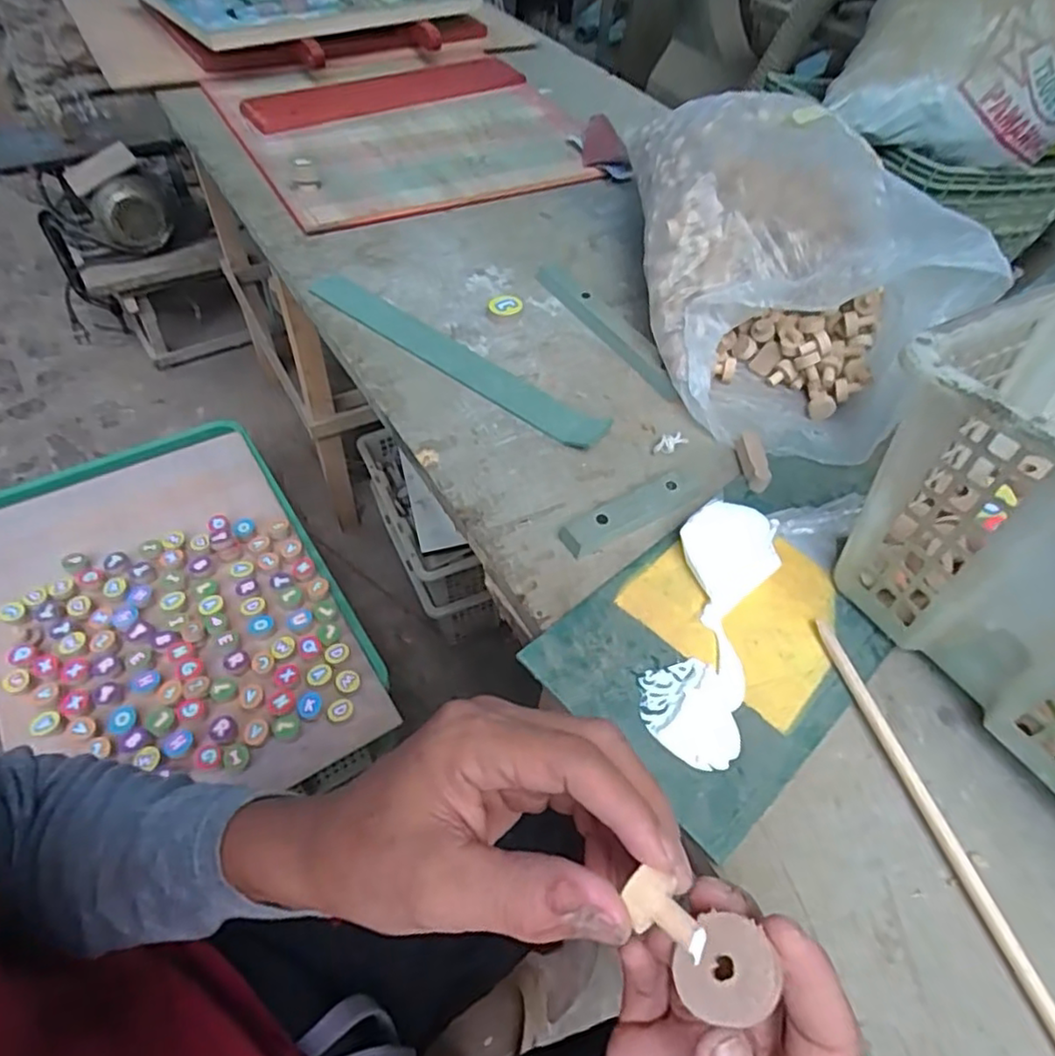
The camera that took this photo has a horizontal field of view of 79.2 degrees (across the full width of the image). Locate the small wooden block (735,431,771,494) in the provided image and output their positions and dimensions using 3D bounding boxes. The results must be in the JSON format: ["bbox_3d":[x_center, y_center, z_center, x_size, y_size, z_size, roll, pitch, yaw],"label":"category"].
[{"bbox_3d":[0.166,-0.051,0.467,0.015,0.017,0.055,4,53,-2],"label":"small wooden block"}]

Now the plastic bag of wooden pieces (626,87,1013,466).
[{"bbox_3d":[0.195,-0.242,0.534,0.191,0.151,0.374,2,53,-4],"label":"plastic bag of wooden pieces"}]

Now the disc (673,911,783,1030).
[{"bbox_3d":[0.058,0.132,0.193,0.029,0.004,0.028,-21,46,23],"label":"disc"}]

